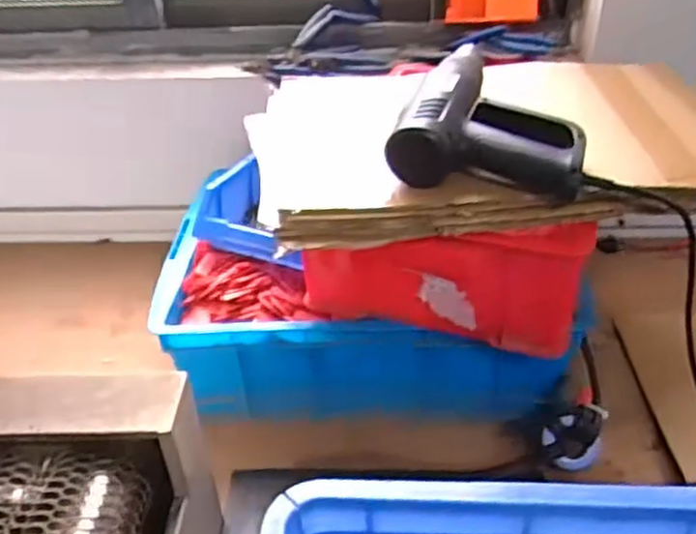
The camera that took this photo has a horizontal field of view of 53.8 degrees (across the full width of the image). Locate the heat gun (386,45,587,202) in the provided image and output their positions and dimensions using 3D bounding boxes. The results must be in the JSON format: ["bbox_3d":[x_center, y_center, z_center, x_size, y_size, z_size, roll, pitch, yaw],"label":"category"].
[{"bbox_3d":[0.162,-0.150,0.699,0.178,0.072,0.235,14,40,20],"label":"heat gun"}]

